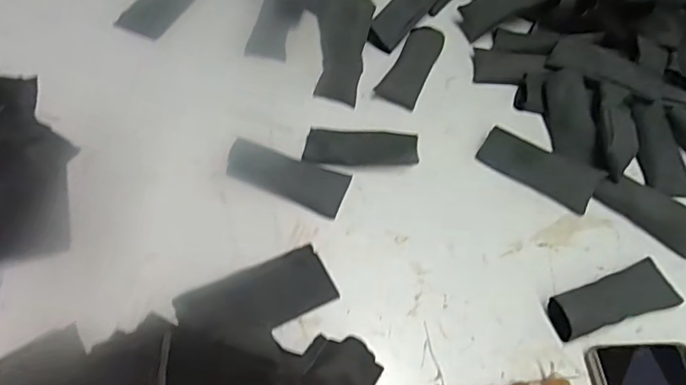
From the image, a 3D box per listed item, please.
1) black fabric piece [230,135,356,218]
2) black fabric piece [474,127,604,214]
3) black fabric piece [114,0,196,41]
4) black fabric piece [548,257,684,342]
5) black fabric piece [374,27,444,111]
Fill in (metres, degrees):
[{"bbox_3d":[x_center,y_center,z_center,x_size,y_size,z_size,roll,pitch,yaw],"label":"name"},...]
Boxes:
[{"bbox_3d":[-0.049,-0.016,0.475,0.105,0.017,0.042,18,56,10],"label":"black fabric piece"},{"bbox_3d":[0.174,-0.021,0.488,0.102,0.007,0.040,28,84,20],"label":"black fabric piece"},{"bbox_3d":[-0.197,-0.214,0.609,0.055,0.005,0.115,21,56,12],"label":"black fabric piece"},{"bbox_3d":[0.208,0.082,0.415,0.106,0.020,0.037,-19,58,-15],"label":"black fabric piece"},{"bbox_3d":[0.072,-0.129,0.550,0.038,0.020,0.098,24,57,14],"label":"black fabric piece"}]

